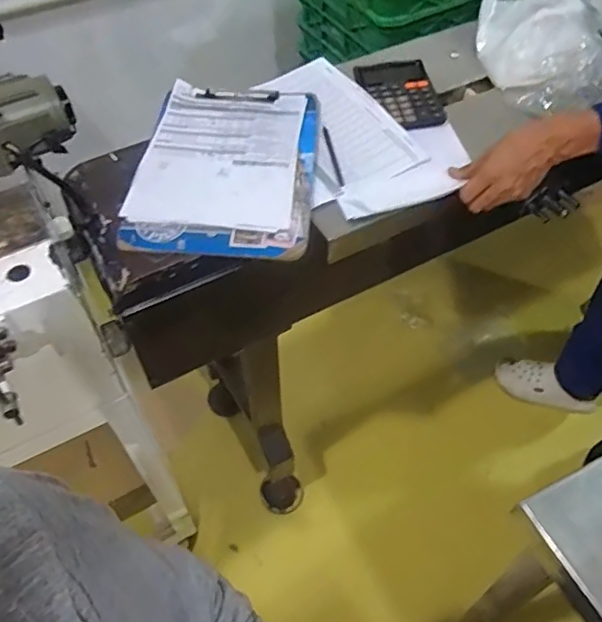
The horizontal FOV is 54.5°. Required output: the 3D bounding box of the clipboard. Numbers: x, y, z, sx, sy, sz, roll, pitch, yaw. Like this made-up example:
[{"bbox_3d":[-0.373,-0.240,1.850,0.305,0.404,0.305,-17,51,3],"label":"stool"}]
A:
[{"bbox_3d":[-0.103,-0.217,0.848,0.249,0.032,0.339,3,52,6],"label":"clipboard"}]

